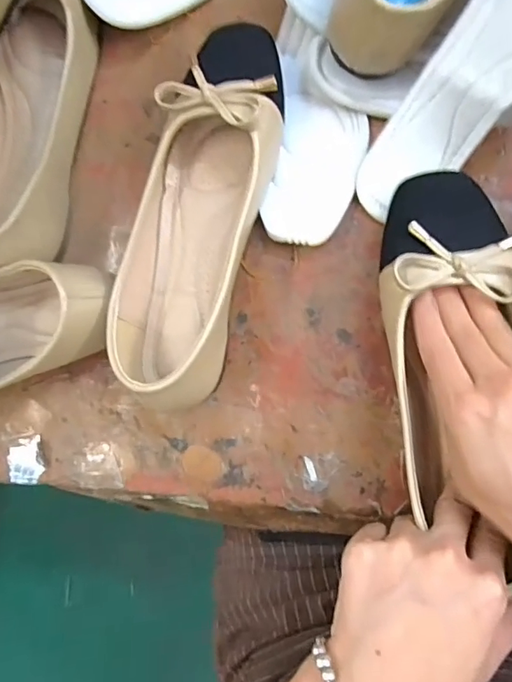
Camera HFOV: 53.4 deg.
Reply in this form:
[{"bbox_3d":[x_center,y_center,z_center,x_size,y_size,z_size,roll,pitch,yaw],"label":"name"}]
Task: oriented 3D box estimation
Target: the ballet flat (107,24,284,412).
[{"bbox_3d":[-0.039,-0.084,0.322,0.084,0.063,0.240,15,92,10],"label":"ballet flat"}]

